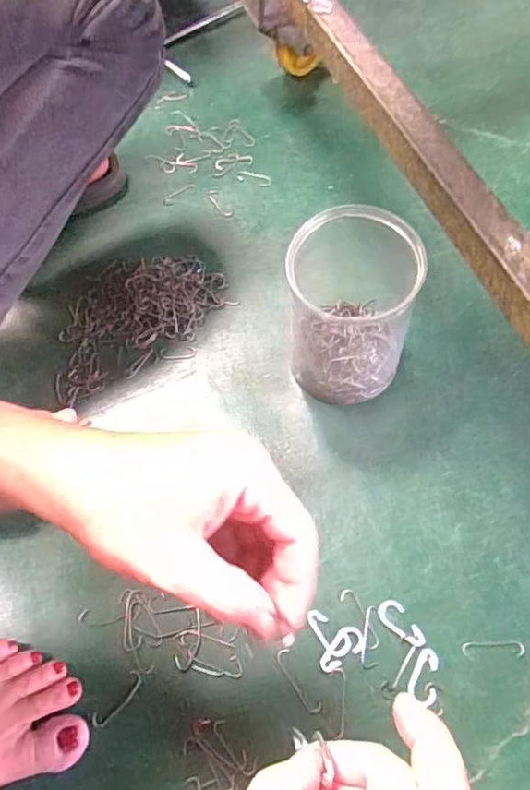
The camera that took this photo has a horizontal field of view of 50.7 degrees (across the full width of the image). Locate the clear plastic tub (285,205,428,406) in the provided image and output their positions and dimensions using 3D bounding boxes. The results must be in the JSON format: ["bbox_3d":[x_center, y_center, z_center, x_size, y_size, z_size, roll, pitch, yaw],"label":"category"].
[{"bbox_3d":[0.070,-0.067,0.460,0.093,0.136,0.093,-2,60,3],"label":"clear plastic tub"}]

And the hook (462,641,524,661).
[{"bbox_3d":[0.160,0.179,0.393,0.042,0.004,0.011,-3,60,2],"label":"hook"}]

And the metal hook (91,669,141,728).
[{"bbox_3d":[-0.103,0.212,0.389,0.012,0.004,0.043,37,69,22],"label":"metal hook"}]

